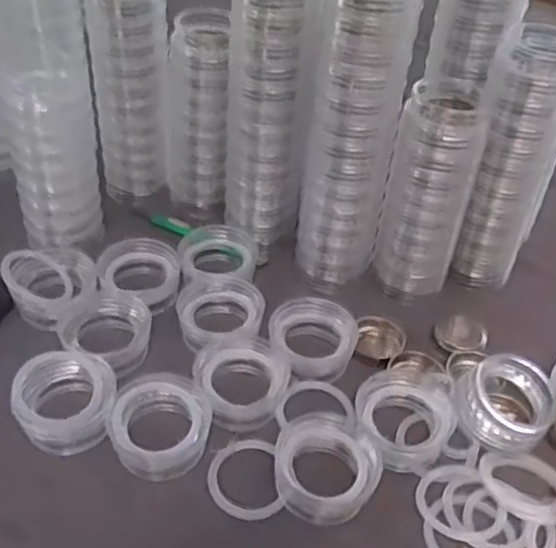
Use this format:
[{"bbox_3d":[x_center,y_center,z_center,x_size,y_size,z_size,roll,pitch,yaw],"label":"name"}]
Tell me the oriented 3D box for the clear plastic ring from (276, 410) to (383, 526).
[{"bbox_3d":[0.029,0.126,0.453,0.061,0.033,0.070,-19,48,-26],"label":"clear plastic ring"}]

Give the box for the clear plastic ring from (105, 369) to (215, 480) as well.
[{"bbox_3d":[-0.080,0.103,0.471,0.065,0.028,0.065,4,42,-4],"label":"clear plastic ring"}]

